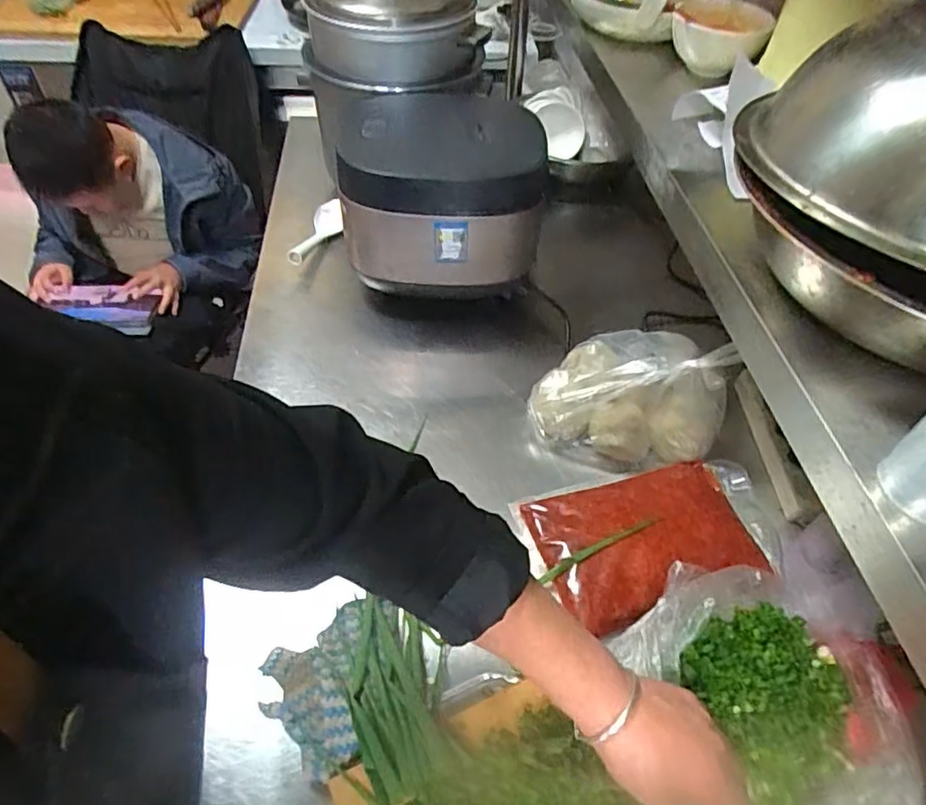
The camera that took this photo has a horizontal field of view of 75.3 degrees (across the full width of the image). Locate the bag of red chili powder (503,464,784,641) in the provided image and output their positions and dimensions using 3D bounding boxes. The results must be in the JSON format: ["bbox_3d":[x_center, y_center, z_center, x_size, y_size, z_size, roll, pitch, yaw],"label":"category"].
[{"bbox_3d":[0.226,0.152,0.689,0.293,0.035,0.173,-10,51,-11],"label":"bag of red chili powder"}]

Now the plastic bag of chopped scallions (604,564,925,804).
[{"bbox_3d":[0.269,0.275,0.506,0.210,0.096,0.239,-6,50,-8],"label":"plastic bag of chopped scallions"}]

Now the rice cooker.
[{"bbox_3d":[-0.041,-0.309,0.903,0.277,0.197,0.275,-12,51,-13],"label":"rice cooker"}]

